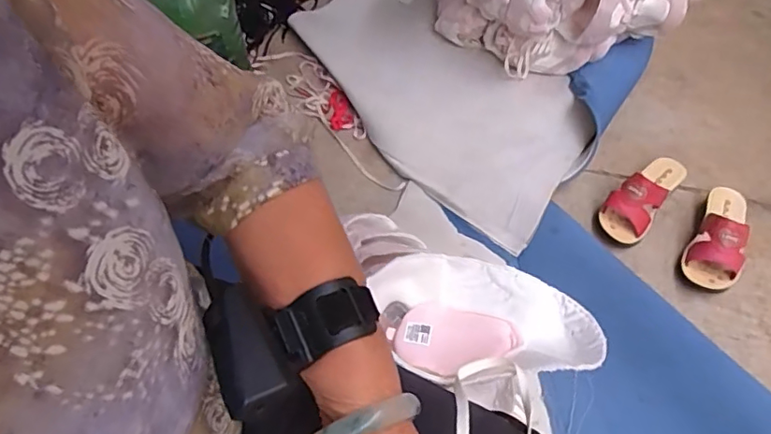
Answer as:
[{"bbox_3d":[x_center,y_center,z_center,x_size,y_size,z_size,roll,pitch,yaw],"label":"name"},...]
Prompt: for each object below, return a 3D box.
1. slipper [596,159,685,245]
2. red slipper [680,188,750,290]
[{"bbox_3d":[0.470,-0.046,0.989,0.086,0.069,0.219,35,61,21],"label":"slipper"},{"bbox_3d":[0.585,0.027,0.932,0.087,0.078,0.222,32,60,19],"label":"red slipper"}]

